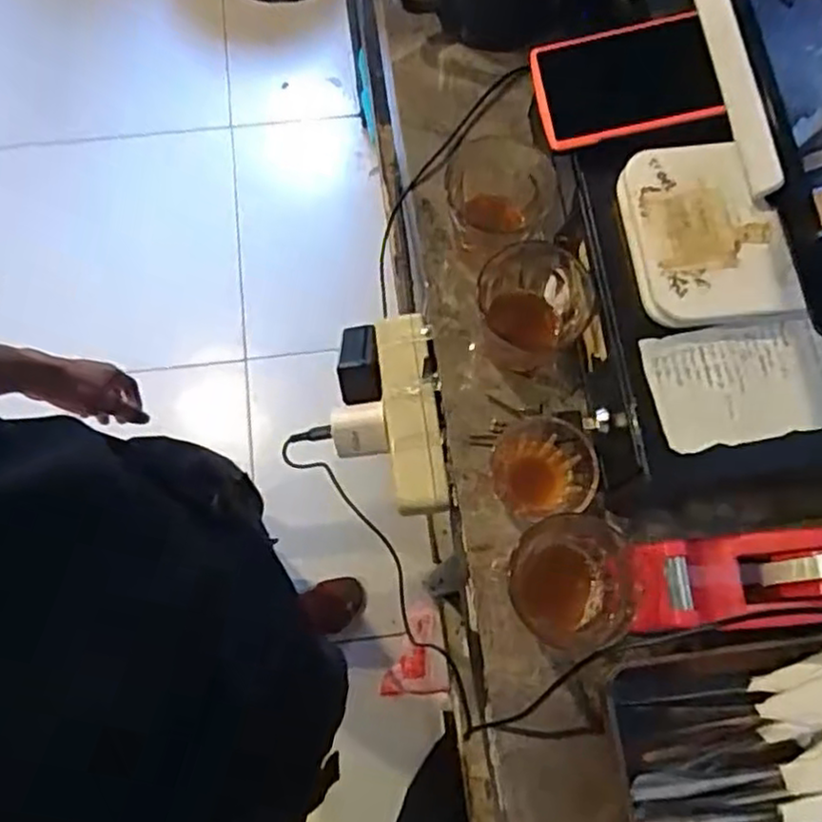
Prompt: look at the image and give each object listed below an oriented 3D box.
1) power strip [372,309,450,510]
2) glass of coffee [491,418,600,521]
[{"bbox_3d":[-0.001,0.000,0.542,0.041,0.031,0.157,-6,73,-3],"label":"power strip"},{"bbox_3d":[0.088,0.040,0.472,0.061,0.066,0.060,0,73,-1],"label":"glass of coffee"}]

